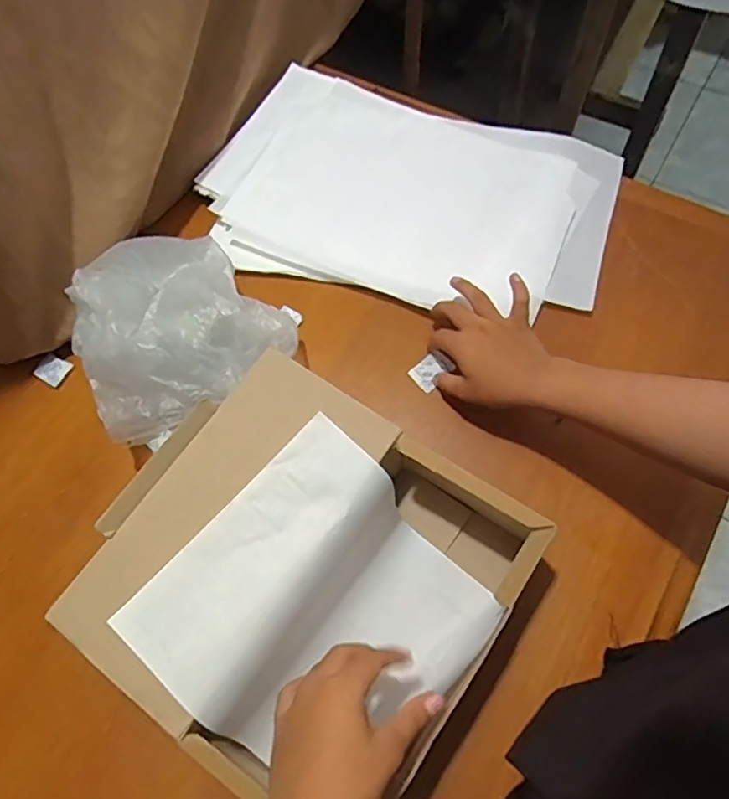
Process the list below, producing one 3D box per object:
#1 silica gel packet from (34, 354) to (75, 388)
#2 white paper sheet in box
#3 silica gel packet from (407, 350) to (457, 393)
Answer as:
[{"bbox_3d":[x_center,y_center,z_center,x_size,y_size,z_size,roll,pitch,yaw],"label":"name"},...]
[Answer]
[{"bbox_3d":[-0.326,-0.031,0.622,0.034,0.004,0.029,28,73,12],"label":"silica gel packet"},{"bbox_3d":[-0.030,0.165,0.461,0.207,0.096,0.209,41,76,16],"label":"white paper sheet in box"},{"bbox_3d":[0.065,-0.028,0.594,0.035,0.008,0.028,-37,72,-11],"label":"silica gel packet"}]

